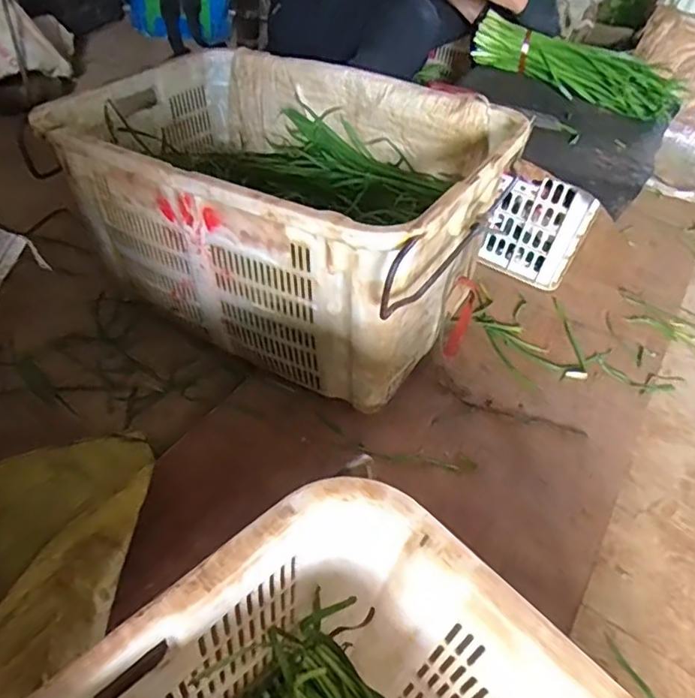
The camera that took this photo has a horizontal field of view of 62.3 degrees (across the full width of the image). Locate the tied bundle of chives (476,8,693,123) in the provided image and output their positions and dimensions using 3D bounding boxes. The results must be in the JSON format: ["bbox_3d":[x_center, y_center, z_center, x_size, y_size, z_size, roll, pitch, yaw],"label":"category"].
[{"bbox_3d":[0.497,-0.615,1.253,0.455,0.096,0.089,27,48,16],"label":"tied bundle of chives"}]

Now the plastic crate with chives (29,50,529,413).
[{"bbox_3d":[-0.098,-0.247,0.996,0.669,0.345,0.465,25,48,15],"label":"plastic crate with chives"}]

